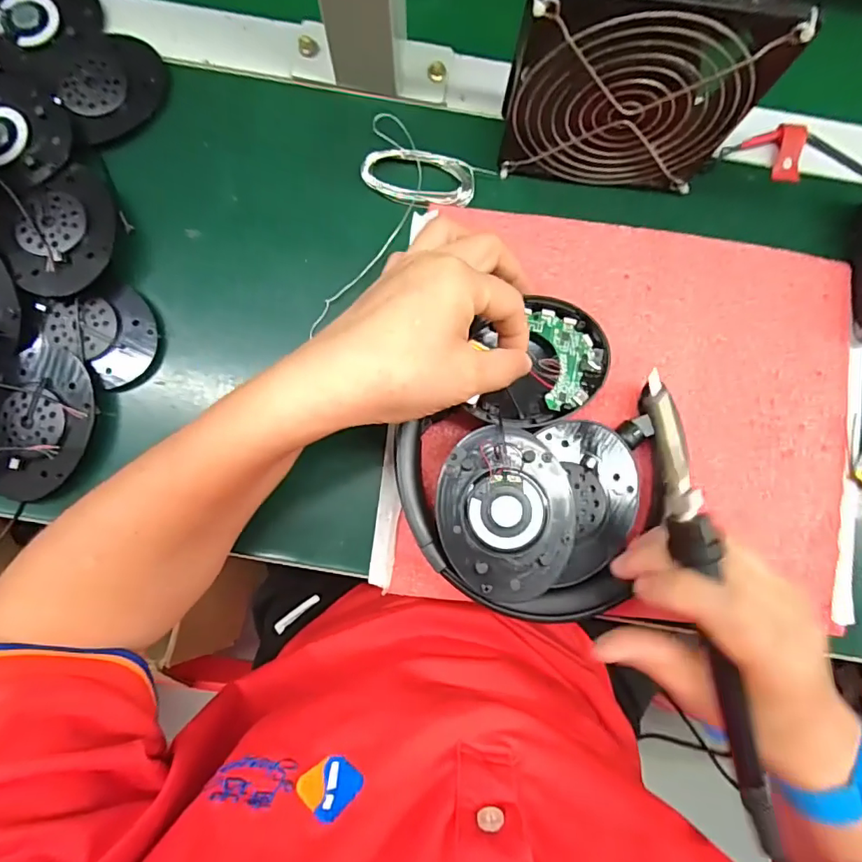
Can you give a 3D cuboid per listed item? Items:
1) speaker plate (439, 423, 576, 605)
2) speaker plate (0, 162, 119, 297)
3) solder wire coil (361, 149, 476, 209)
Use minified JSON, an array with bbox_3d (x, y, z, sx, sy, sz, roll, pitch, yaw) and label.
[{"bbox_3d":[0.038,0.041,0.263,0.067,0.006,0.085,-3,83,-1],"label":"speaker plate"},{"bbox_3d":[-0.215,-0.116,0.298,0.067,0.009,0.067,0,83,-1],"label":"speaker plate"},{"bbox_3d":[-0.008,-0.157,0.319,0.070,0.006,0.035,7,82,0],"label":"solder wire coil"}]

